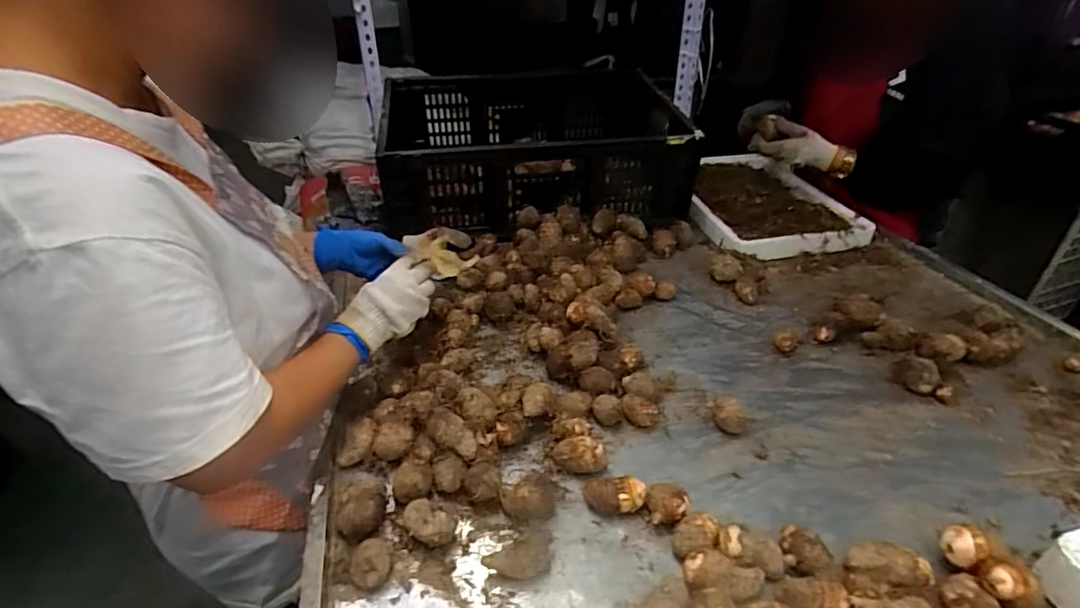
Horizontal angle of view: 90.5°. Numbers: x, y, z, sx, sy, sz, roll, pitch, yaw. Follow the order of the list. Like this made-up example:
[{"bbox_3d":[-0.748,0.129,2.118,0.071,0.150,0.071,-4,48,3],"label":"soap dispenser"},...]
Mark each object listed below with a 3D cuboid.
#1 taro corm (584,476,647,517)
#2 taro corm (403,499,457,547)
[{"bbox_3d":[0.082,0.214,0.588,0.064,0.036,0.033,-2,34,-5],"label":"taro corm"},{"bbox_3d":[-0.116,0.233,0.558,0.056,0.036,0.032,20,39,26],"label":"taro corm"}]

